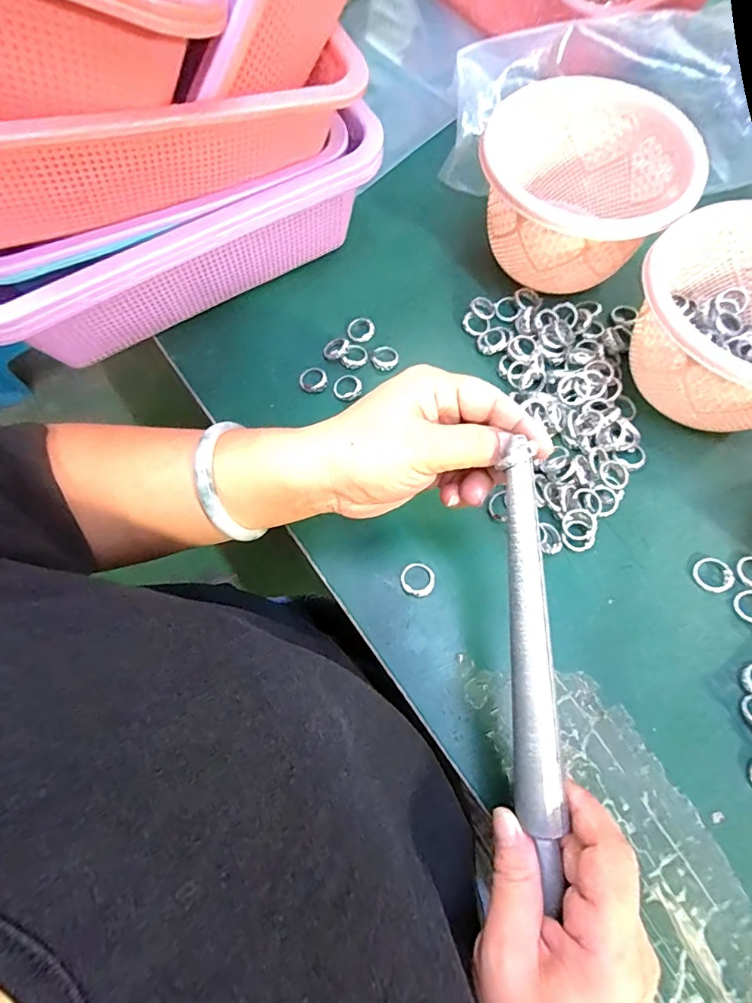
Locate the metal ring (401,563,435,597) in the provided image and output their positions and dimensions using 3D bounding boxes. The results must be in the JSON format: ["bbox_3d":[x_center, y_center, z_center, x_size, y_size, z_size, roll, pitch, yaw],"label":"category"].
[{"bbox_3d":[0.027,0.050,0.302,0.022,0.007,0.022,0,70,-1],"label":"metal ring"}]

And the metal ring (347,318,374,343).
[{"bbox_3d":[-0.012,-0.135,0.368,0.022,0.006,0.022,0,70,-1],"label":"metal ring"}]

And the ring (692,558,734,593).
[{"bbox_3d":[0.219,0.048,0.304,0.024,0.004,0.022,0,70,-1],"label":"ring"}]

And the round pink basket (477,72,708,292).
[{"bbox_3d":[0.157,-0.233,0.365,0.137,0.083,0.144,-3,70,-2],"label":"round pink basket"}]

